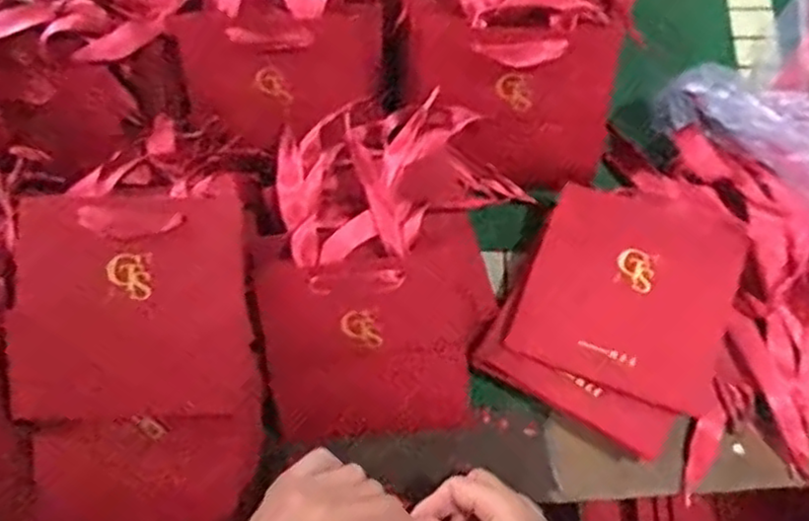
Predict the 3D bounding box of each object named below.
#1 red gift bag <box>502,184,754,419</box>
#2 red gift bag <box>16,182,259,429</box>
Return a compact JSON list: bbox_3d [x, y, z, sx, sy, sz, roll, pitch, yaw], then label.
[{"bbox_3d":[0.167,0.018,0.513,0.141,0.012,0.156,20,72,9],"label":"red gift bag"},{"bbox_3d":[-0.177,0.031,0.466,0.145,0.023,0.150,-5,95,-19],"label":"red gift bag"}]

